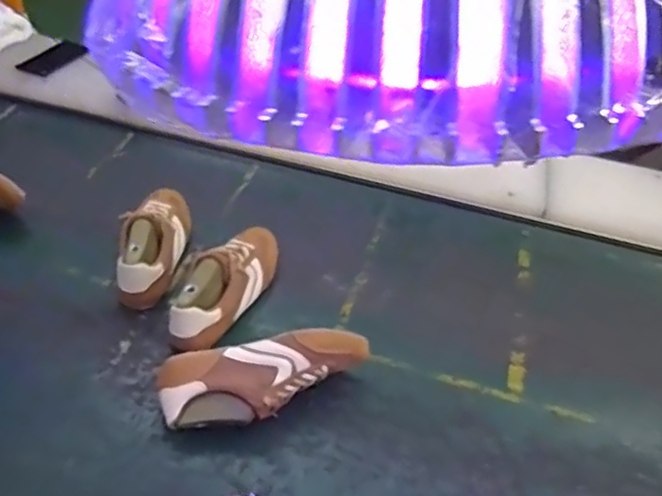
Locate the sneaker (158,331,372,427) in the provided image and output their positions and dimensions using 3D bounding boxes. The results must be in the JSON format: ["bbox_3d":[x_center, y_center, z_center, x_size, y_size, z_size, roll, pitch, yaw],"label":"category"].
[{"bbox_3d":[-0.079,0.169,0.800,0.258,0.089,0.080,-4,40,-13],"label":"sneaker"}]

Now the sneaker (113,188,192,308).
[{"bbox_3d":[-0.277,-0.016,1.008,0.080,0.091,0.249,6,38,-2],"label":"sneaker"}]

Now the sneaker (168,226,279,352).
[{"bbox_3d":[-0.152,0.049,0.945,0.080,0.092,0.264,17,40,13],"label":"sneaker"}]

